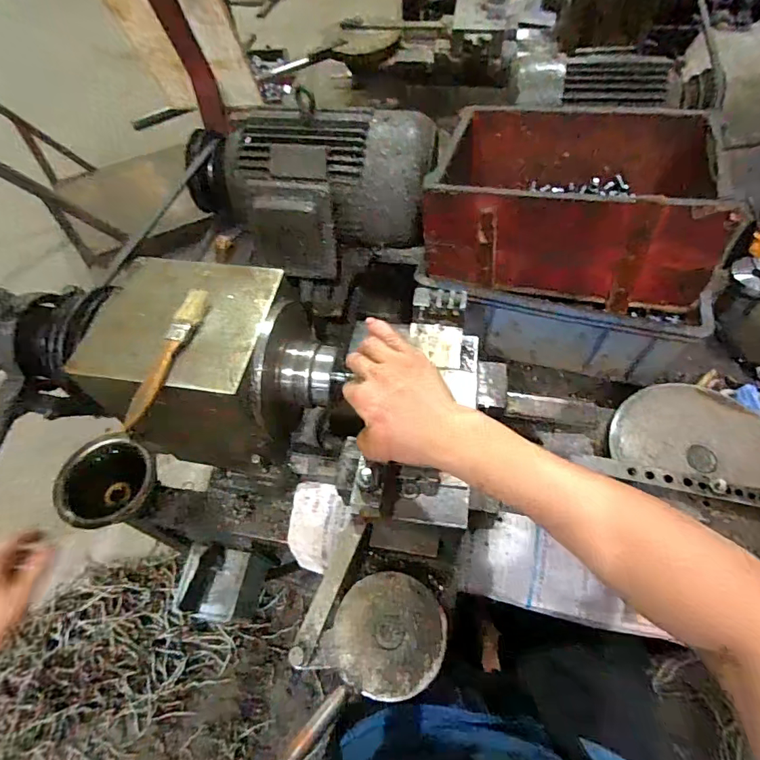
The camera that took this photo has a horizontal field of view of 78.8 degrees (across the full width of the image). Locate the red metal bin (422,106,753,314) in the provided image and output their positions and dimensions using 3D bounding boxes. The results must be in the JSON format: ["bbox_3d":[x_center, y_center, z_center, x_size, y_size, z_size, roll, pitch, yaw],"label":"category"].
[{"bbox_3d":[0.255,-0.260,0.641,0.350,0.146,0.256,11,59,11],"label":"red metal bin"}]

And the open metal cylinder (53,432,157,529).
[{"bbox_3d":[-0.381,0.143,0.650,0.122,0.075,0.130,20,62,-11],"label":"open metal cylinder"}]

